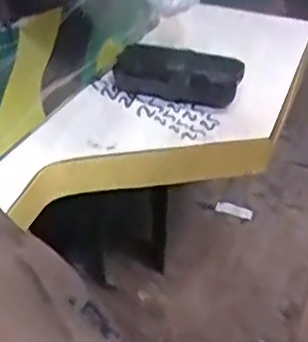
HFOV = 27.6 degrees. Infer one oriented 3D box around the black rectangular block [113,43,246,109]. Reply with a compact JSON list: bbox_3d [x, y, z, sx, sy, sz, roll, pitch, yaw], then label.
[{"bbox_3d":[0.019,-0.084,0.540,0.109,0.042,0.025,15,44,15],"label":"black rectangular block"}]

